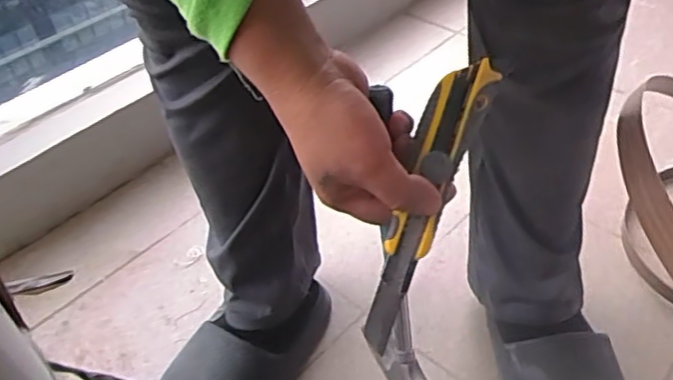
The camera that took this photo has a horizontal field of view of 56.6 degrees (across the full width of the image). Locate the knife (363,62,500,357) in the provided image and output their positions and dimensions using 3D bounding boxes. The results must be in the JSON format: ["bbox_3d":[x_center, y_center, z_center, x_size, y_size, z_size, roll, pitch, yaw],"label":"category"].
[{"bbox_3d":[0.057,0.006,0.418,0.037,0.020,0.200,18,84,23],"label":"knife"}]

